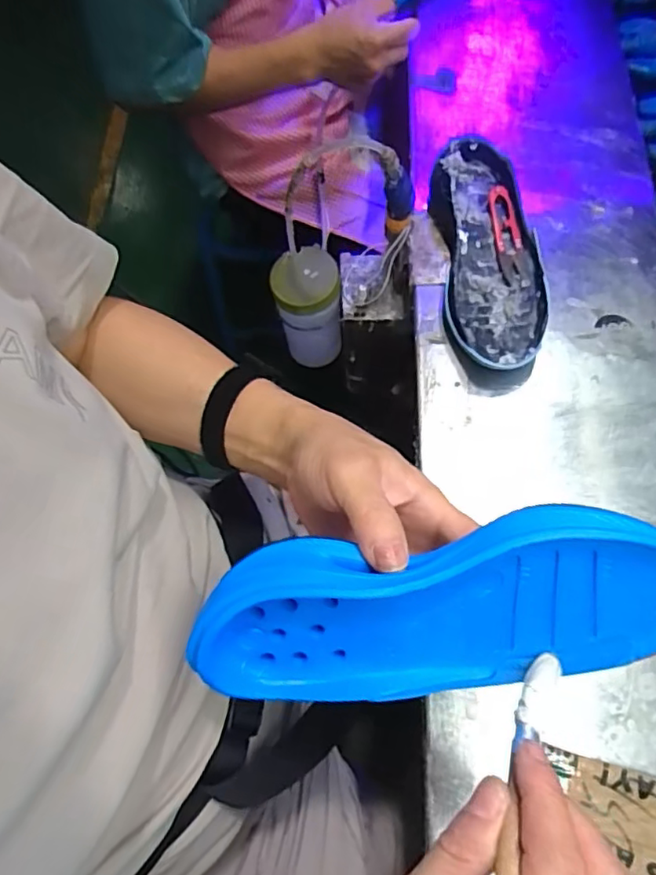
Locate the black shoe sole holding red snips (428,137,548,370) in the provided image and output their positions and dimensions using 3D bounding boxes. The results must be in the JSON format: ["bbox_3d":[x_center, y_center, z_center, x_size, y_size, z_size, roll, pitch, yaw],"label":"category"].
[{"bbox_3d":[0.149,-0.169,0.538,0.093,0.045,0.238,-5,67,6],"label":"black shoe sole holding red snips"}]

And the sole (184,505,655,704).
[{"bbox_3d":[0.055,0.086,0.288,0.232,0.093,0.040,-8,26,4],"label":"sole"}]

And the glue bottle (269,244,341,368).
[{"bbox_3d":[-0.020,-0.149,0.684,0.074,0.123,0.080,-3,68,8],"label":"glue bottle"}]

